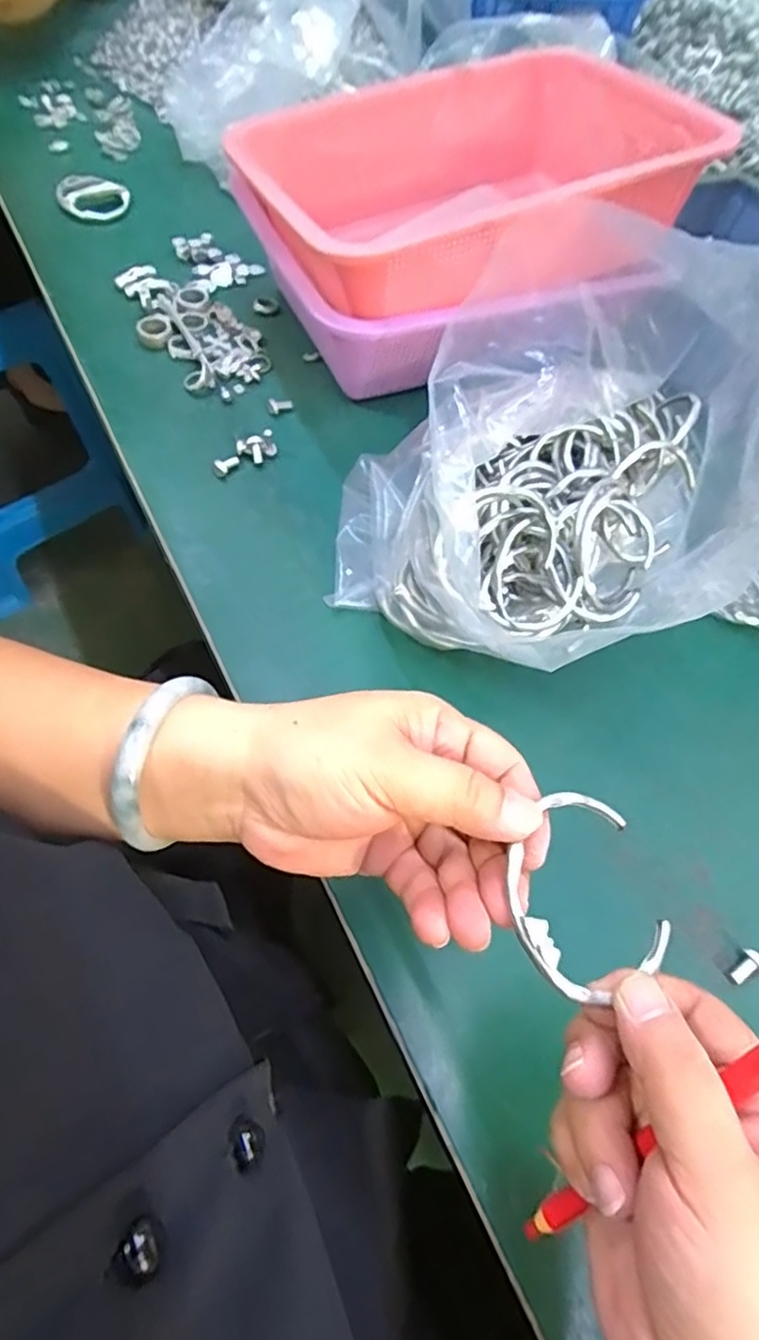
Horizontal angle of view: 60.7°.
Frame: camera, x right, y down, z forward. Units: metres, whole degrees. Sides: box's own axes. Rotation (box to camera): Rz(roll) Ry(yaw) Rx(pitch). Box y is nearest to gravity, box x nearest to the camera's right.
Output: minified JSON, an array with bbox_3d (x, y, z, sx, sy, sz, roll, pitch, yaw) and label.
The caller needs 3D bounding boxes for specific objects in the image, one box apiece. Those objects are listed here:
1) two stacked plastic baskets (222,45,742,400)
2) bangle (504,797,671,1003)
[{"bbox_3d":[0.080,-0.338,0.487,0.312,0.132,0.237,-18,65,-16],"label":"two stacked plastic baskets"},{"bbox_3d":[0.066,0.075,0.219,0.047,0.016,0.065,-5,63,-6],"label":"bangle"}]

